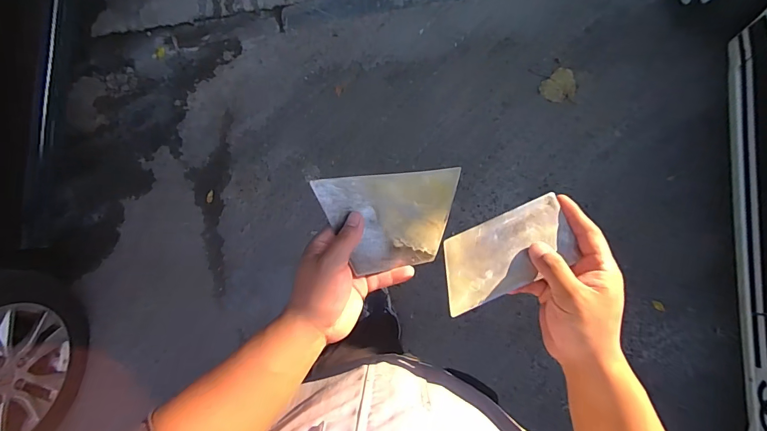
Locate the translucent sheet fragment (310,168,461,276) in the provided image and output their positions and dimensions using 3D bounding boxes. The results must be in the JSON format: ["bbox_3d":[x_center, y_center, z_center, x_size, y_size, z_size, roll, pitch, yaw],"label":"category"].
[{"bbox_3d":[0.011,0.007,0.433,0.163,0.007,0.107,-7,103,-22],"label":"translucent sheet fragment"}]

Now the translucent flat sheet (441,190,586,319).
[{"bbox_3d":[0.121,0.038,0.388,0.137,0.006,0.073,-24,84,-2],"label":"translucent flat sheet"}]

